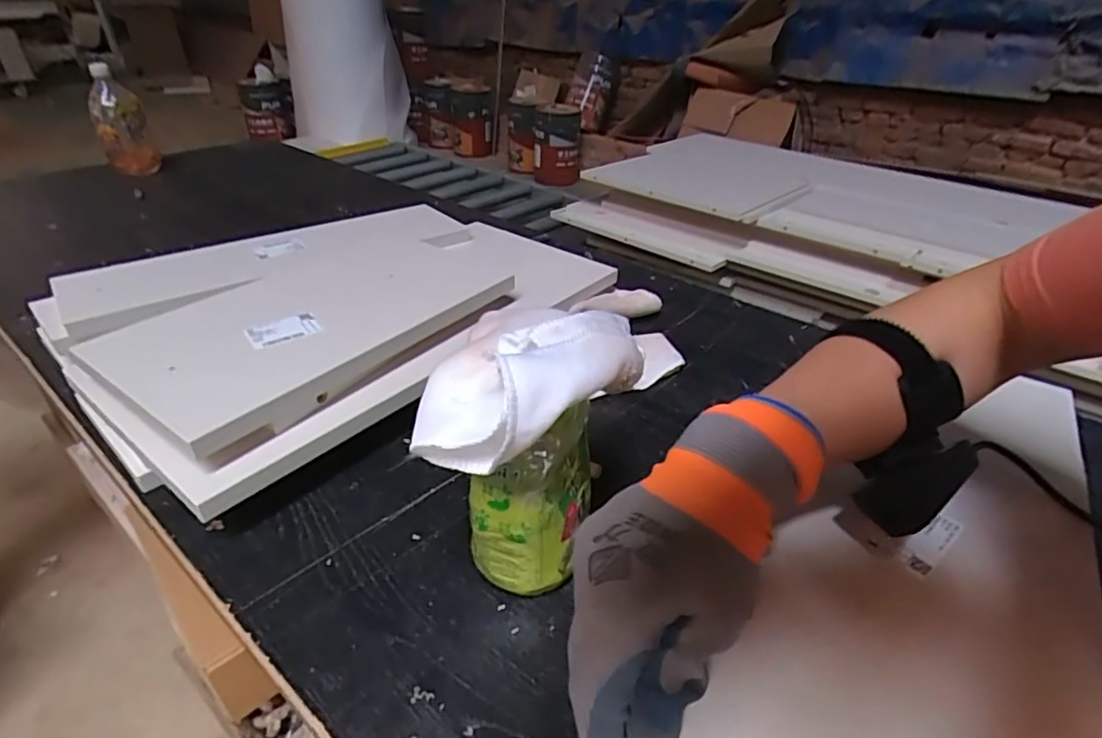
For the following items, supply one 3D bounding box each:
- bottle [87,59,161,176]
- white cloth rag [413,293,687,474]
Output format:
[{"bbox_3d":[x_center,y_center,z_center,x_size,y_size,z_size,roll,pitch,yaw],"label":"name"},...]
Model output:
[{"bbox_3d":[-0.792,-0.458,1.079,0.088,0.176,0.068,-23,41,-33],"label":"bottle"},{"bbox_3d":[-0.001,-0.005,0.329,0.165,0.059,0.100,-27,44,-37],"label":"white cloth rag"}]

